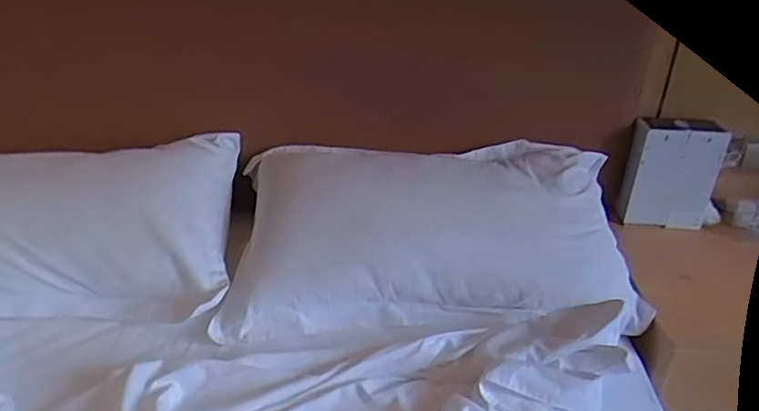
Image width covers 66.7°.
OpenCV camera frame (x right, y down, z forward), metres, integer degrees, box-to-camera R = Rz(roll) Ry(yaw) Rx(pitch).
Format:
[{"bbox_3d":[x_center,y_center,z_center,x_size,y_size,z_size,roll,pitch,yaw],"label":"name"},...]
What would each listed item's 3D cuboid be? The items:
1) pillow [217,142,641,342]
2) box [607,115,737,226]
[{"bbox_3d":[0.101,0.046,1.117,0.750,0.178,0.420,2,28,1],"label":"pillow"},{"bbox_3d":[0.644,-0.068,1.268,0.193,0.228,0.071,3,28,3],"label":"box"}]

